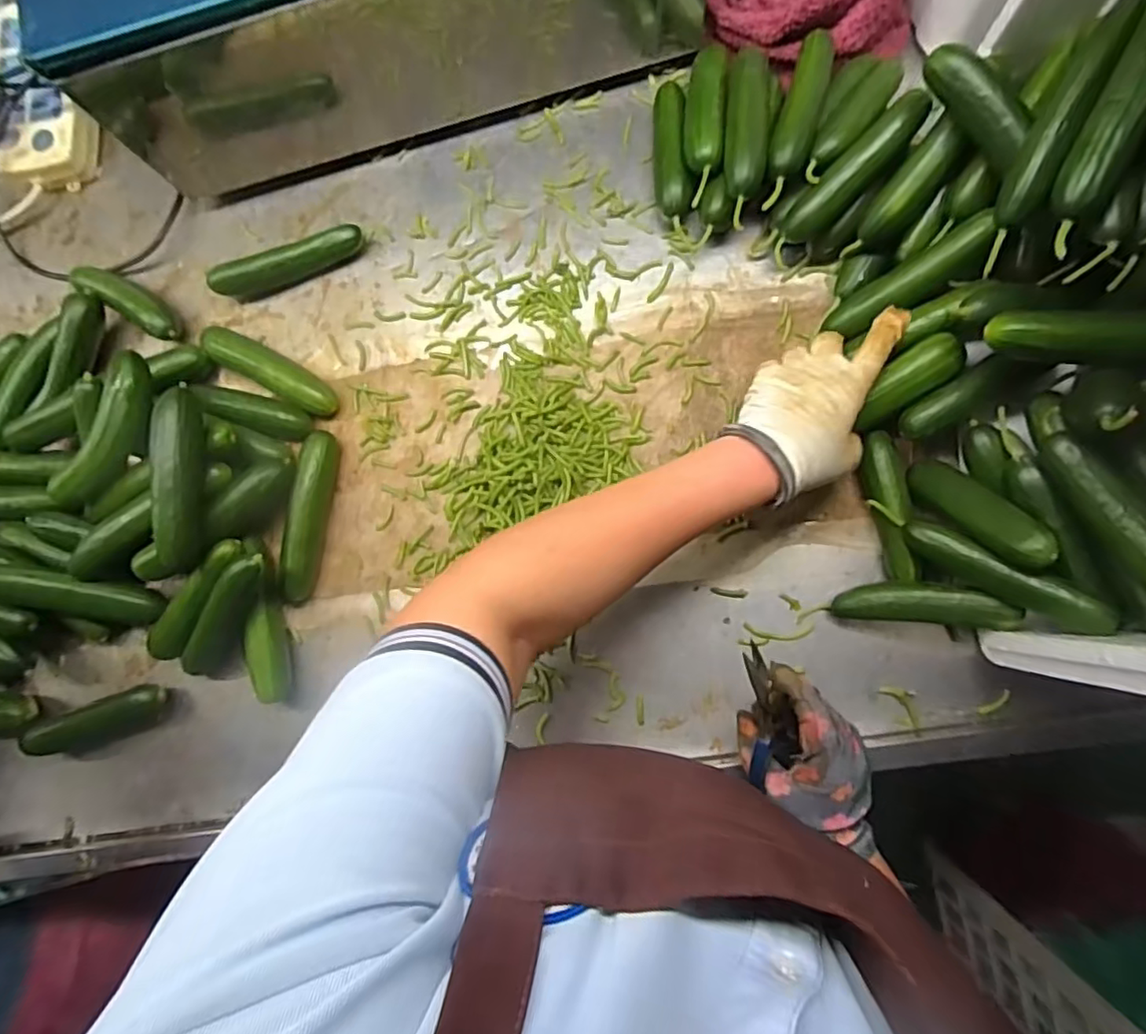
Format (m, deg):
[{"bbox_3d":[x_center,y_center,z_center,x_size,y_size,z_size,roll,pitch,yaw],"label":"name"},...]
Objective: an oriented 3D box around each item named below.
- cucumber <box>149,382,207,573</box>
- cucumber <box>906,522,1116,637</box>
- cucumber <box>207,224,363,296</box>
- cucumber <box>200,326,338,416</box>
[{"bbox_3d":[-0.314,-0.028,0.479,0.029,0.035,0.142,2,94,4],"label":"cucumber"},{"bbox_3d":[0.286,0.040,0.408,0.125,0.028,0.022,35,84,37],"label":"cucumber"},{"bbox_3d":[-0.261,-0.229,0.552,0.143,0.027,0.025,-19,82,4],"label":"cucumber"},{"bbox_3d":[-0.269,-0.130,0.536,0.132,0.032,0.032,27,87,9],"label":"cucumber"}]

